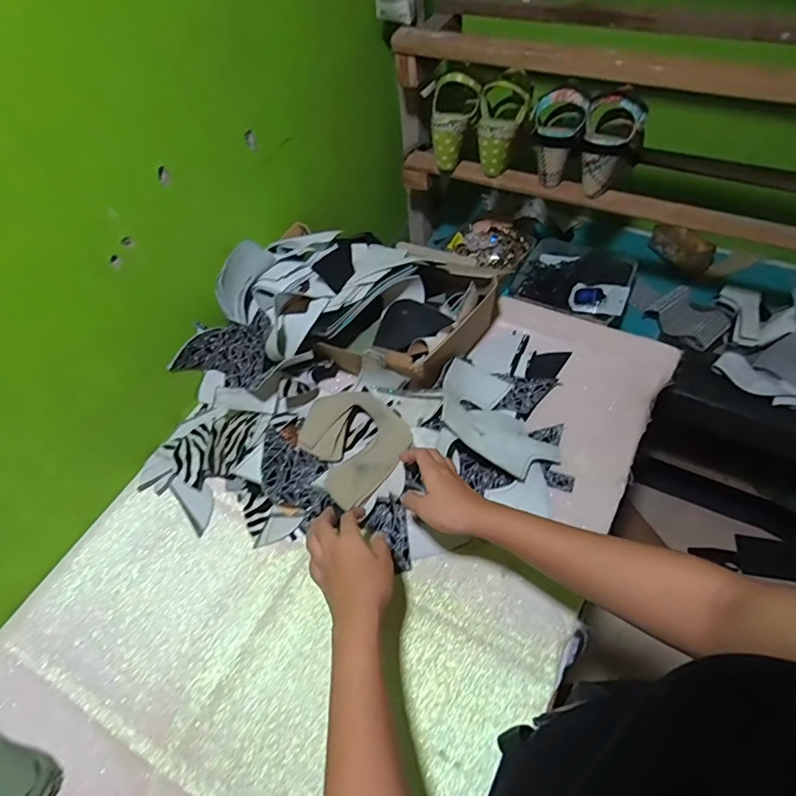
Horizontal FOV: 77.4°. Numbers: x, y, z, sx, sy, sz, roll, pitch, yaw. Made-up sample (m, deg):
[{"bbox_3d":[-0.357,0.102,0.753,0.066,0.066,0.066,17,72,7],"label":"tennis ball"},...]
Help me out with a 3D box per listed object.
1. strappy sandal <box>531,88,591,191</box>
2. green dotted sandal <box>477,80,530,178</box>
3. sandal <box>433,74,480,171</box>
[{"bbox_3d":[0.248,-0.409,0.780,0.079,0.131,0.065,13,56,14],"label":"strappy sandal"},{"bbox_3d":[0.169,-0.440,0.815,0.079,0.126,0.073,9,55,11],"label":"green dotted sandal"},{"bbox_3d":[0.085,-0.461,0.835,0.075,0.138,0.059,20,32,10],"label":"sandal"}]

